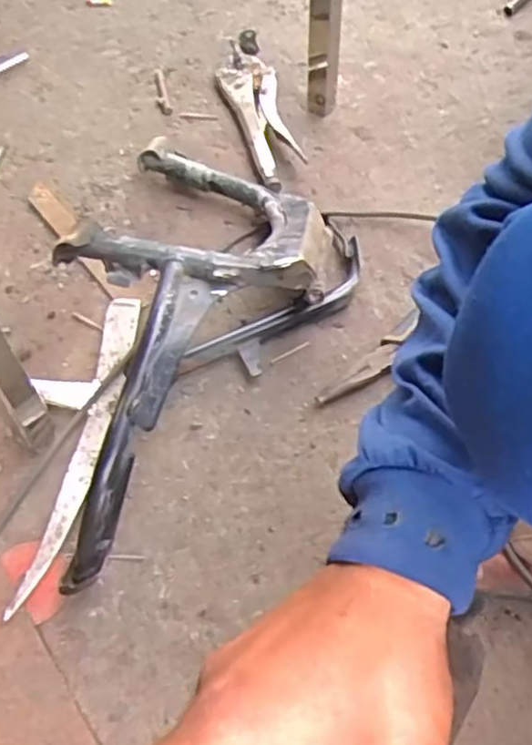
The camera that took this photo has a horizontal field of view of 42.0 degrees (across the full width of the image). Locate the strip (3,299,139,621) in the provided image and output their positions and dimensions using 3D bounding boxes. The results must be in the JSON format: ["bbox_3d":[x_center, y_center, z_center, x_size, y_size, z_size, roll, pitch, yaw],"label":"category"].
[{"bbox_3d":[-0.148,0.055,0.570,0.031,0.013,0.278,7,58,5],"label":"strip"}]

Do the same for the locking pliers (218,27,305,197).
[{"bbox_3d":[-0.006,-0.296,0.775,0.057,0.033,0.235,-14,59,-8],"label":"locking pliers"}]

